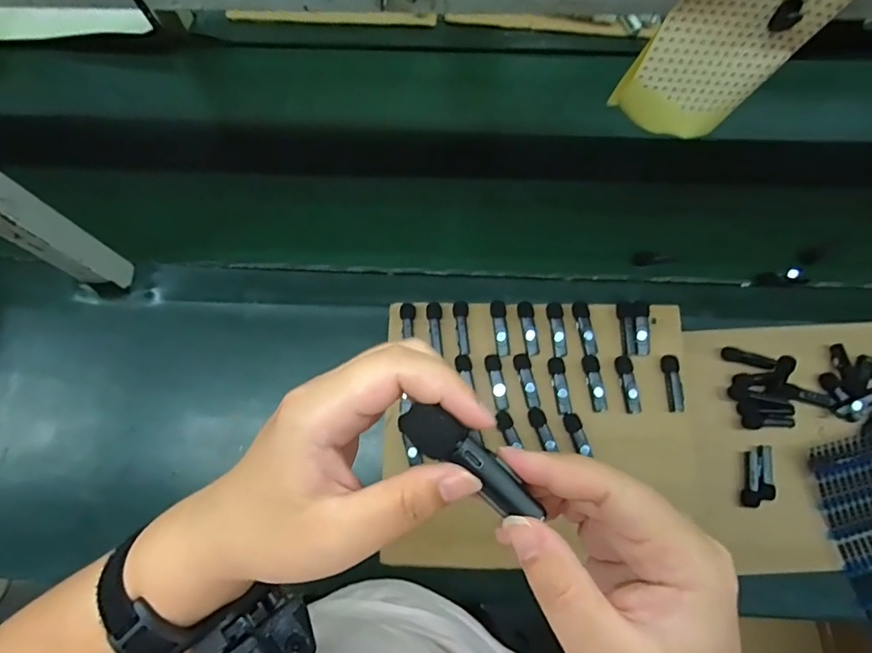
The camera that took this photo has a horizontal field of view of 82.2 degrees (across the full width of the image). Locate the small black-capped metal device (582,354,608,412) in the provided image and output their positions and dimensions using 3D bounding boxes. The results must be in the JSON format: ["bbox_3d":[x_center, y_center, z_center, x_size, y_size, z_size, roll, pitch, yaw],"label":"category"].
[{"bbox_3d":[0.182,0.064,0.572,0.022,0.013,0.064,-3,71,-1],"label":"small black-capped metal device"}]

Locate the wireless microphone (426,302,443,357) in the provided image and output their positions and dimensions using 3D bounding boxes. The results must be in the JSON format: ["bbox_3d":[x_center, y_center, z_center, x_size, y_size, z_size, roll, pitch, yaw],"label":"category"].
[{"bbox_3d":[-0.001,0.001,0.596,0.019,0.011,0.061,-1,71,0],"label":"wireless microphone"}]

